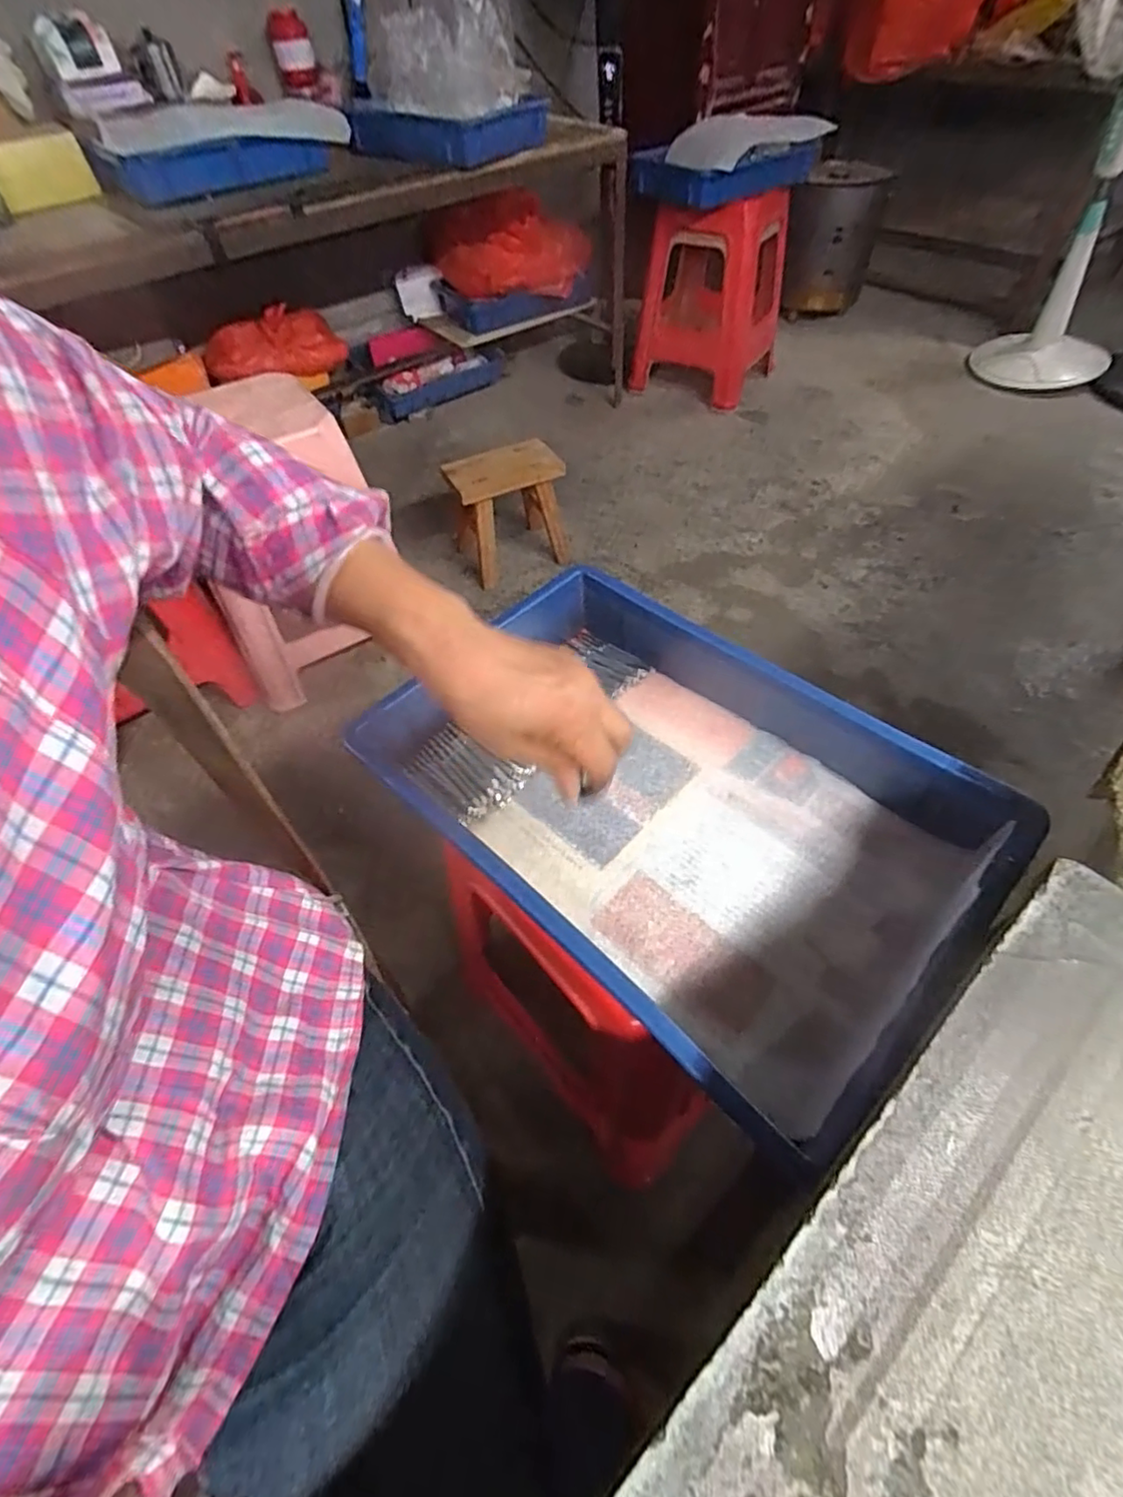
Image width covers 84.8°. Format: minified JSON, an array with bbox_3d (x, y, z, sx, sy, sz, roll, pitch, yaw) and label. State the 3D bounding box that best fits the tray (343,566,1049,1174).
[{"bbox_3d":[0.065,0.031,0.486,0.423,0.074,0.281,36,64,27],"label":"tray"}]

